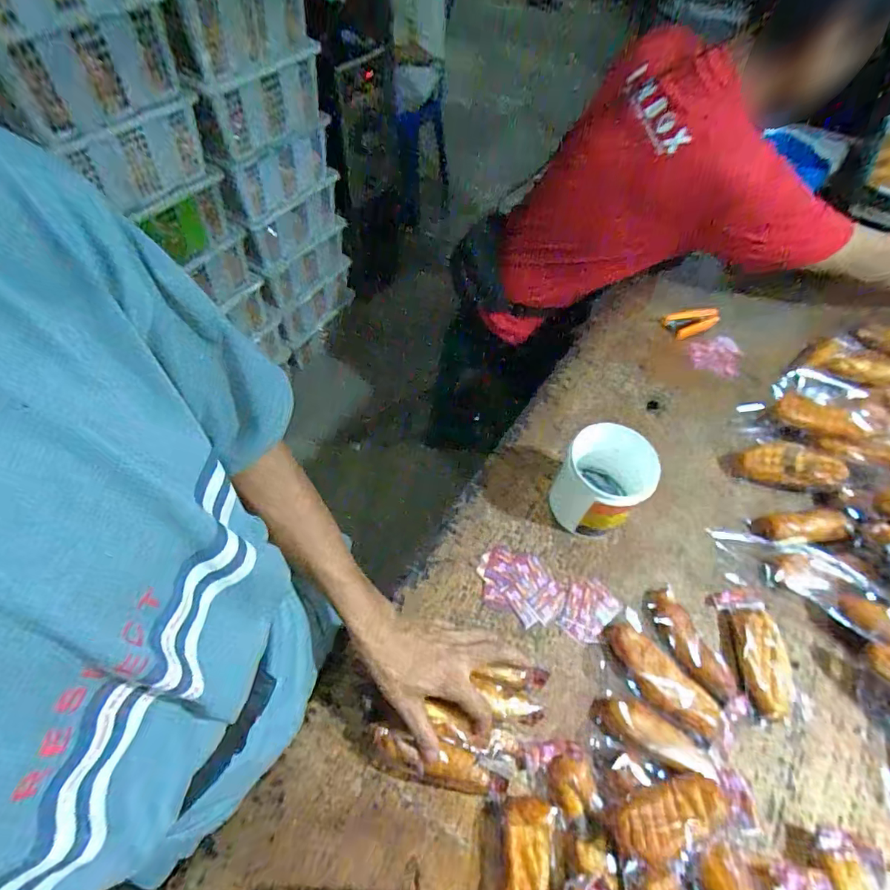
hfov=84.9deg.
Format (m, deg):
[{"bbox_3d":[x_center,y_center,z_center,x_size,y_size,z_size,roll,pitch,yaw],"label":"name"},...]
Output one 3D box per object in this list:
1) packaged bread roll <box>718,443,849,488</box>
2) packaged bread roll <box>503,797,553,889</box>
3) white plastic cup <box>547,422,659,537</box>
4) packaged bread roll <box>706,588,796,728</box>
[{"bbox_3d":[0.501,0.027,0.723,0.154,0.044,0.064,6,55,27],"label":"packaged bread roll"},{"bbox_3d":[0.079,0.407,0.473,0.043,0.030,0.103,8,59,2],"label":"packaged bread roll"},{"bbox_3d":[0.200,0.054,0.634,0.102,0.159,0.104,1,59,-2],"label":"white plastic cup"},{"bbox_3d":[0.386,0.249,0.594,0.069,0.037,0.152,-2,59,-3],"label":"packaged bread roll"}]

